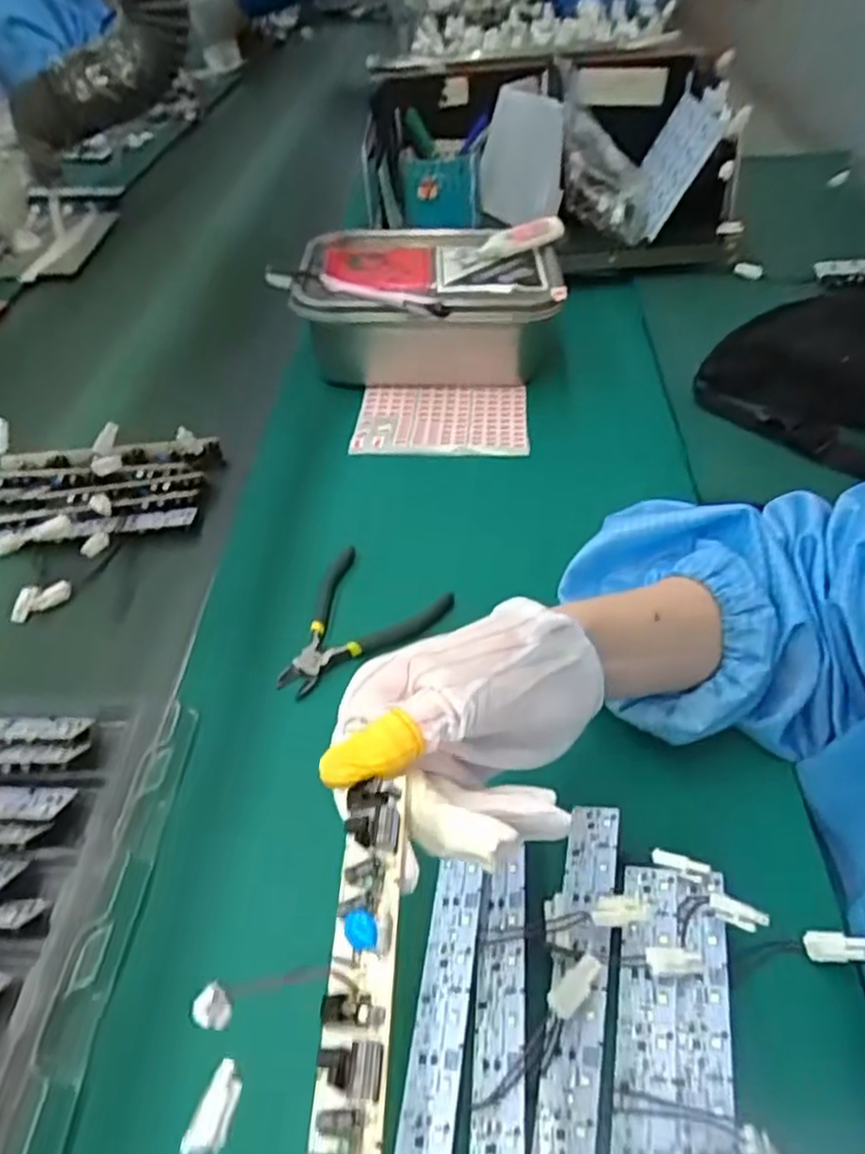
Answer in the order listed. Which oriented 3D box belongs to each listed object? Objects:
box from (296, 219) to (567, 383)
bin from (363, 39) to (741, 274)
[{"bbox_3d":[-0.004,-0.248,0.677,0.244,0.099,0.168,-6,46,-1],"label":"box"},{"bbox_3d":[0.135,-0.490,0.840,0.393,0.182,0.303,0,46,5],"label":"bin"}]

